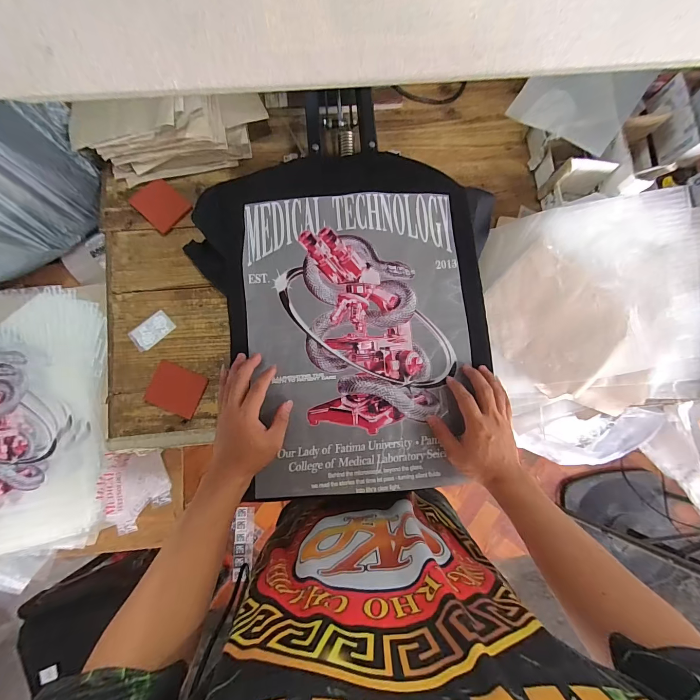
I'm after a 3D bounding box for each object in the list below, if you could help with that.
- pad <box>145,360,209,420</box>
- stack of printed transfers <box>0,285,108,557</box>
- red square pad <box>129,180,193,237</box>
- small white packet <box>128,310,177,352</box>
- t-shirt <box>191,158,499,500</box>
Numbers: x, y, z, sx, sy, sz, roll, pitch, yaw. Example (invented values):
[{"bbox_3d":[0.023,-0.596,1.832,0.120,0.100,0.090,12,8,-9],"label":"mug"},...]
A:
[{"bbox_3d":[-0.313,0.072,0.603,0.088,0.011,0.079,24,84,-12],"label":"pad"},{"bbox_3d":[-0.694,0.143,0.651,0.433,0.043,0.518,-6,82,-5],"label":"stack of printed transfers"},{"bbox_3d":[-0.363,-0.278,0.638,0.099,0.004,0.078,42,81,2],"label":"red square pad"},{"bbox_3d":[-0.367,-0.035,0.618,0.076,0.006,0.044,-41,86,-9],"label":"small white packet"},{"bbox_3d":[-0.009,-0.073,0.543,0.448,0.082,0.563,-1,82,-4],"label":"t-shirt"}]

